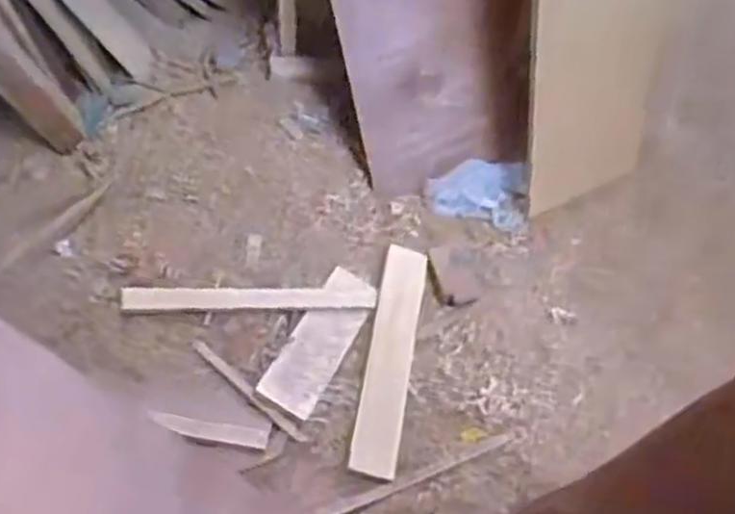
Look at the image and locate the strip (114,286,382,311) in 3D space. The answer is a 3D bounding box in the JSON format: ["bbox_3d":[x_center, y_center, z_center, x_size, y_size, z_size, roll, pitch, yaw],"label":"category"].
[{"bbox_3d":[-0.221,0.083,1.483,0.510,0.019,0.048,2,57,-22],"label":"strip"}]

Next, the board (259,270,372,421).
[{"bbox_3d":[-0.089,0.163,1.483,0.112,0.015,0.324,36,58,-6],"label":"board"}]

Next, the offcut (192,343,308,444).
[{"bbox_3d":[-0.224,0.254,1.397,0.273,0.009,0.020,41,67,5],"label":"offcut"}]

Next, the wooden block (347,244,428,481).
[{"bbox_3d":[0.049,0.204,1.543,0.094,0.019,0.500,16,60,-8],"label":"wooden block"}]

